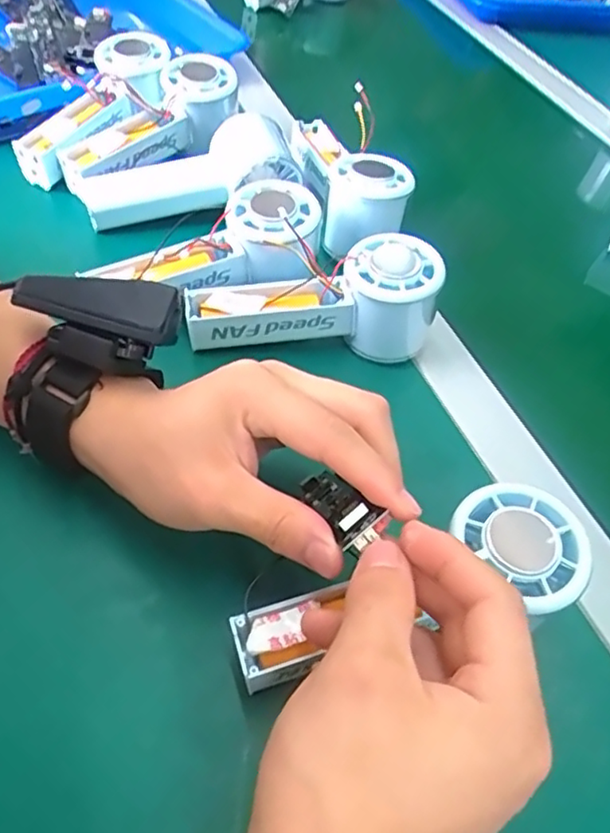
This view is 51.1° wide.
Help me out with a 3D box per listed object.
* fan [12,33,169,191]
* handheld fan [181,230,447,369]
[{"bbox_3d":[-0.156,-0.234,0.480,0.061,0.032,0.151,26,70,22],"label":"fan"},{"bbox_3d":[0.006,-0.069,0.386,0.147,0.062,0.044,0,43,-4],"label":"handheld fan"}]

